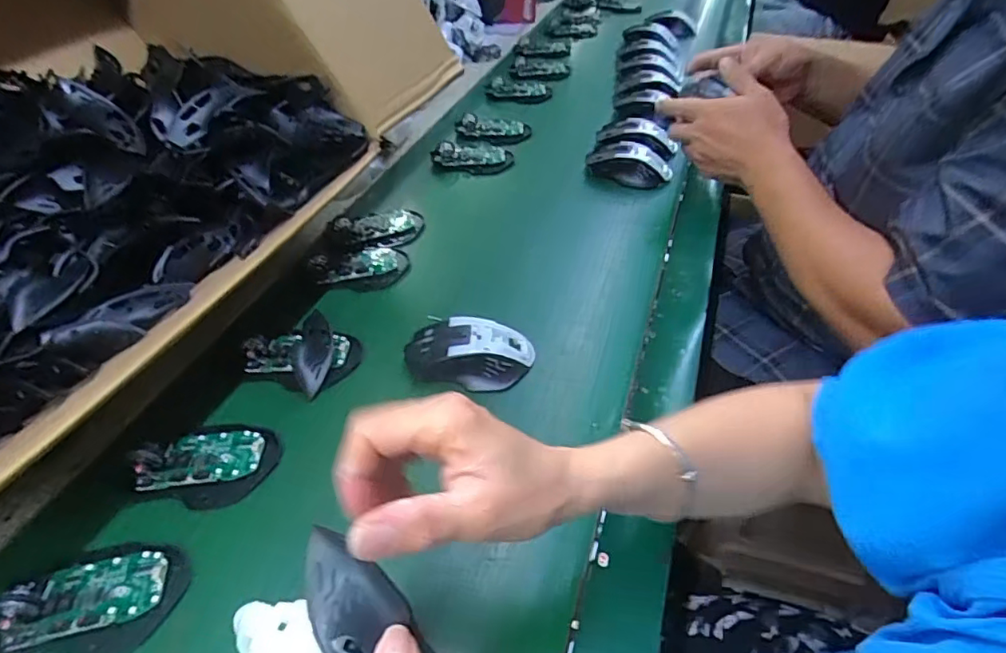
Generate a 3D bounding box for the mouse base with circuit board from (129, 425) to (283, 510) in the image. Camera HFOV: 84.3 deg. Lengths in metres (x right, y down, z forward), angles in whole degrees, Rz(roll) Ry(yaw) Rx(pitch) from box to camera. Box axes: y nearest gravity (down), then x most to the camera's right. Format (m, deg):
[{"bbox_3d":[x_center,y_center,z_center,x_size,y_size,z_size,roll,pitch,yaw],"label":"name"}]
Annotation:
[{"bbox_3d":[-0.232,0.105,0.437,0.101,0.020,0.068,-2,44,-2],"label":"mouse base with circuit board"}]

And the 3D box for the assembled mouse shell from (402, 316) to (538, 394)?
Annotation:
[{"bbox_3d":[-0.031,0.025,0.507,0.113,0.040,0.060,-1,44,0],"label":"assembled mouse shell"}]

